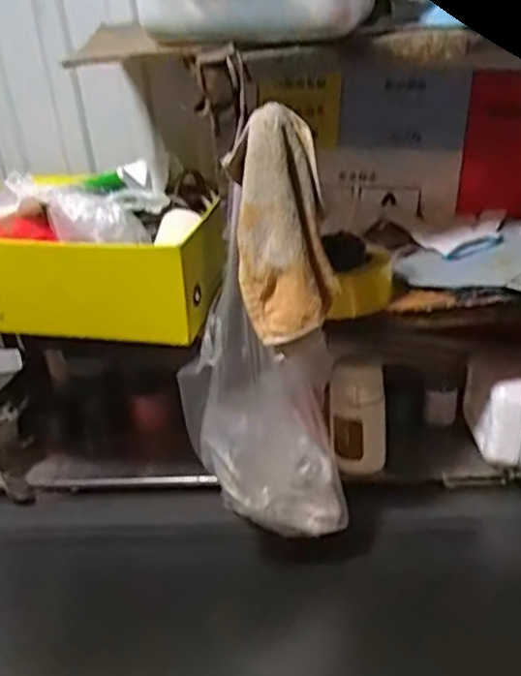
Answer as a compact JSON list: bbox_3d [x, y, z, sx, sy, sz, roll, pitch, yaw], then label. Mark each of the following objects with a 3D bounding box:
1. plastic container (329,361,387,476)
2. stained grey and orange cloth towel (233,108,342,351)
[{"bbox_3d":[0.131,0.104,0.940,0.074,0.140,0.063,-1,24,8],"label":"plastic container"},{"bbox_3d":[0.020,-0.108,0.690,0.095,0.203,0.068,3,25,16],"label":"stained grey and orange cloth towel"}]

